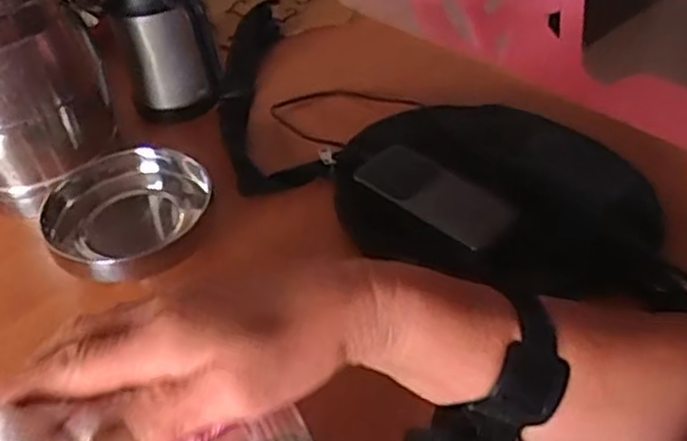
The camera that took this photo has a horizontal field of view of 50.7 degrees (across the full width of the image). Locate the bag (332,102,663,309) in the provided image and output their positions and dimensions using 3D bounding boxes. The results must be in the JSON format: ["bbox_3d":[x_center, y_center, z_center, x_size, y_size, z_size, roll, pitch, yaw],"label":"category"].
[{"bbox_3d":[0.121,-0.038,0.583,0.262,0.057,0.206,14,46,20],"label":"bag"}]

